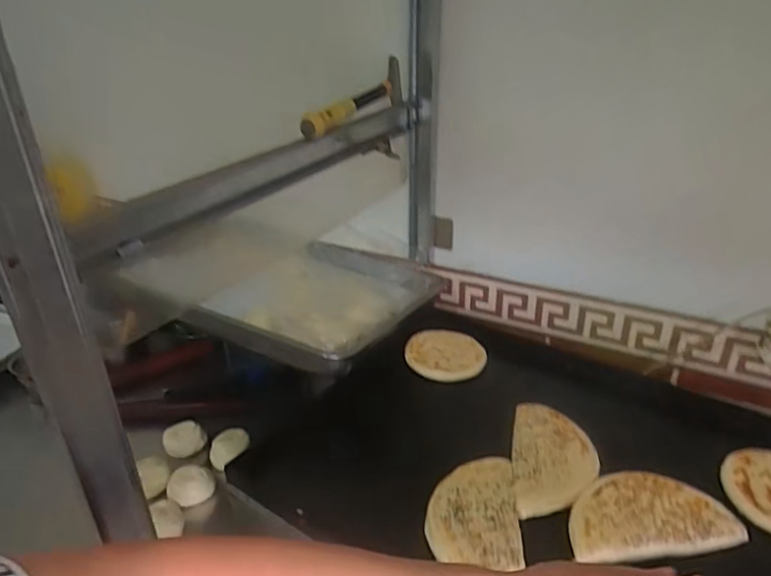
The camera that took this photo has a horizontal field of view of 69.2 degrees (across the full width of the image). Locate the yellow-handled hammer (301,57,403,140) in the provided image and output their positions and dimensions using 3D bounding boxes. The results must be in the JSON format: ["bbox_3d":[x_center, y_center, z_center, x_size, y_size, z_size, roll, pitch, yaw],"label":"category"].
[{"bbox_3d":[-0.036,-0.270,0.781,0.037,0.087,0.269,11,29,22],"label":"yellow-handled hammer"}]

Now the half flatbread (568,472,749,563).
[{"bbox_3d":[0.290,0.253,0.627,0.177,0.027,0.093,-4,27,-6],"label":"half flatbread"}]

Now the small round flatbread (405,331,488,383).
[{"bbox_3d":[0.099,0.109,0.915,0.124,0.014,0.110,20,45,23],"label":"small round flatbread"}]

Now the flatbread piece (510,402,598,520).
[{"bbox_3d":[0.212,0.214,0.703,0.101,0.024,0.169,4,27,10],"label":"flatbread piece"}]

